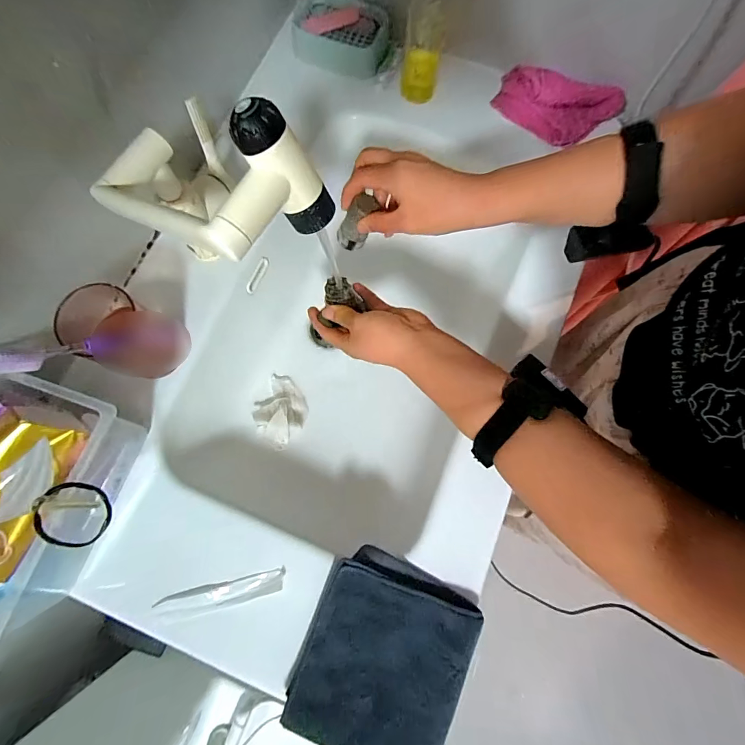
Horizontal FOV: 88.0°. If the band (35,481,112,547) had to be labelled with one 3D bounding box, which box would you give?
[{"bbox_3d":[-0.243,0.116,0.314,0.049,0.012,0.053,-5,98,-40],"label":"band"}]

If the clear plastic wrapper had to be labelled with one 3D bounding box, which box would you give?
[{"bbox_3d":[-0.153,0.225,0.391,0.129,0.005,0.024,-12,77,-3],"label":"clear plastic wrapper"}]

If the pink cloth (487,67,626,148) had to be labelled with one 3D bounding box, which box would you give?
[{"bbox_3d":[0.246,-0.367,0.516,0.143,0.042,0.099,42,79,9],"label":"pink cloth"}]

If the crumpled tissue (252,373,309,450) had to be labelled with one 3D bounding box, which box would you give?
[{"bbox_3d":[-0.131,0.049,0.540,0.085,0.037,0.081,41,79,9],"label":"crumpled tissue"}]

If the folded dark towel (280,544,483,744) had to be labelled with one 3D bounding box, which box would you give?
[{"bbox_3d":[0.010,0.269,0.366,0.146,0.031,0.157,22,77,5],"label":"folded dark towel"}]

